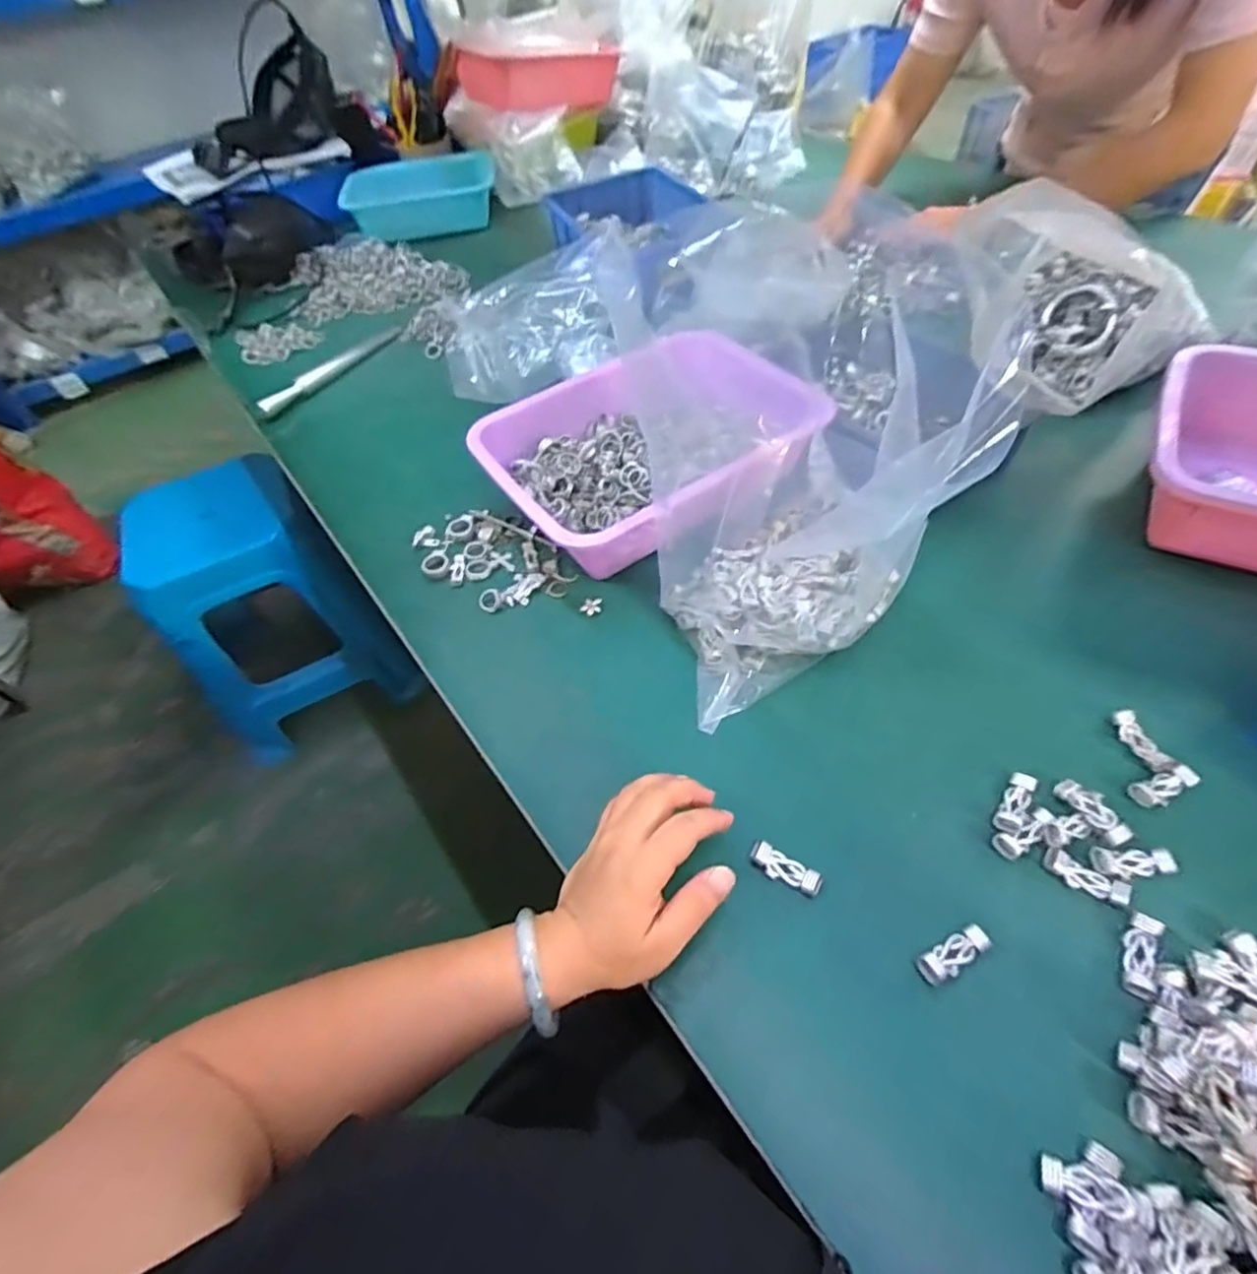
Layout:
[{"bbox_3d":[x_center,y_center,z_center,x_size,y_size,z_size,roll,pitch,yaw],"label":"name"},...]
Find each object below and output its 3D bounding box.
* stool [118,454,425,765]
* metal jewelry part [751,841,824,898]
[{"bbox_3d":[-0.690,-0.051,1.203,0.374,0.455,0.307,-20,54,-9],"label":"stool"},{"bbox_3d":[0.101,0.149,0.392,0.046,0.008,0.017,23,59,21],"label":"metal jewelry part"}]

